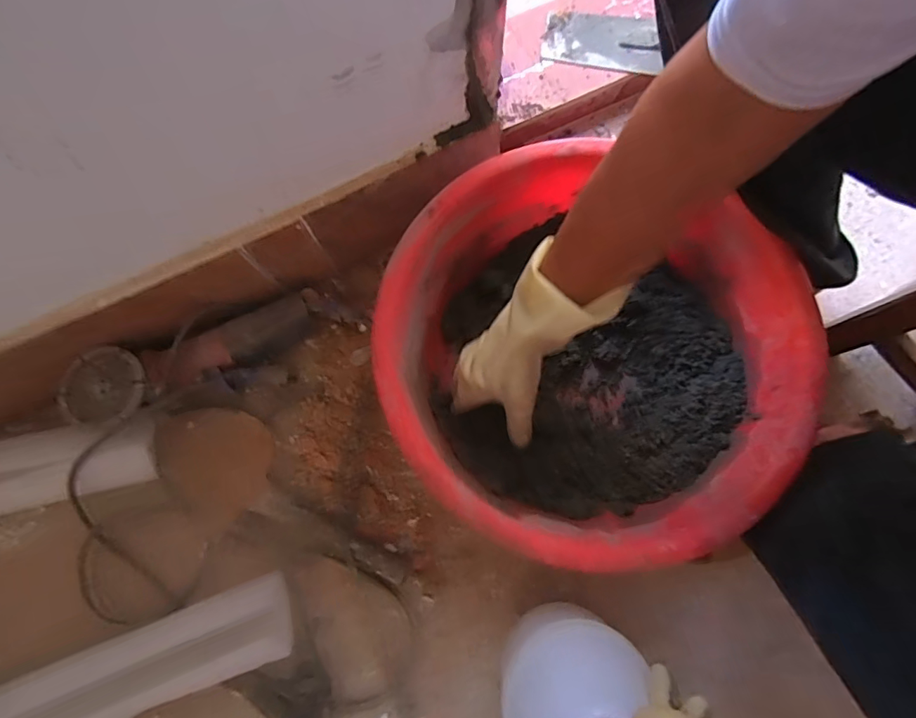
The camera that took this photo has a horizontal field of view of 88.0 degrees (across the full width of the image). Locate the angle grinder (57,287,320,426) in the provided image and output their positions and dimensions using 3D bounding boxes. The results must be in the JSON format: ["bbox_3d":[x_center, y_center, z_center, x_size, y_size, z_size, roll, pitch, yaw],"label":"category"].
[{"bbox_3d":[-0.316,-0.007,0.589,0.305,0.083,0.089,-27,78,-5],"label":"angle grinder"}]

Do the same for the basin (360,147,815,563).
[{"bbox_3d":[0.133,-0.003,0.540,0.418,0.161,0.382,-1,75,2],"label":"basin"}]

